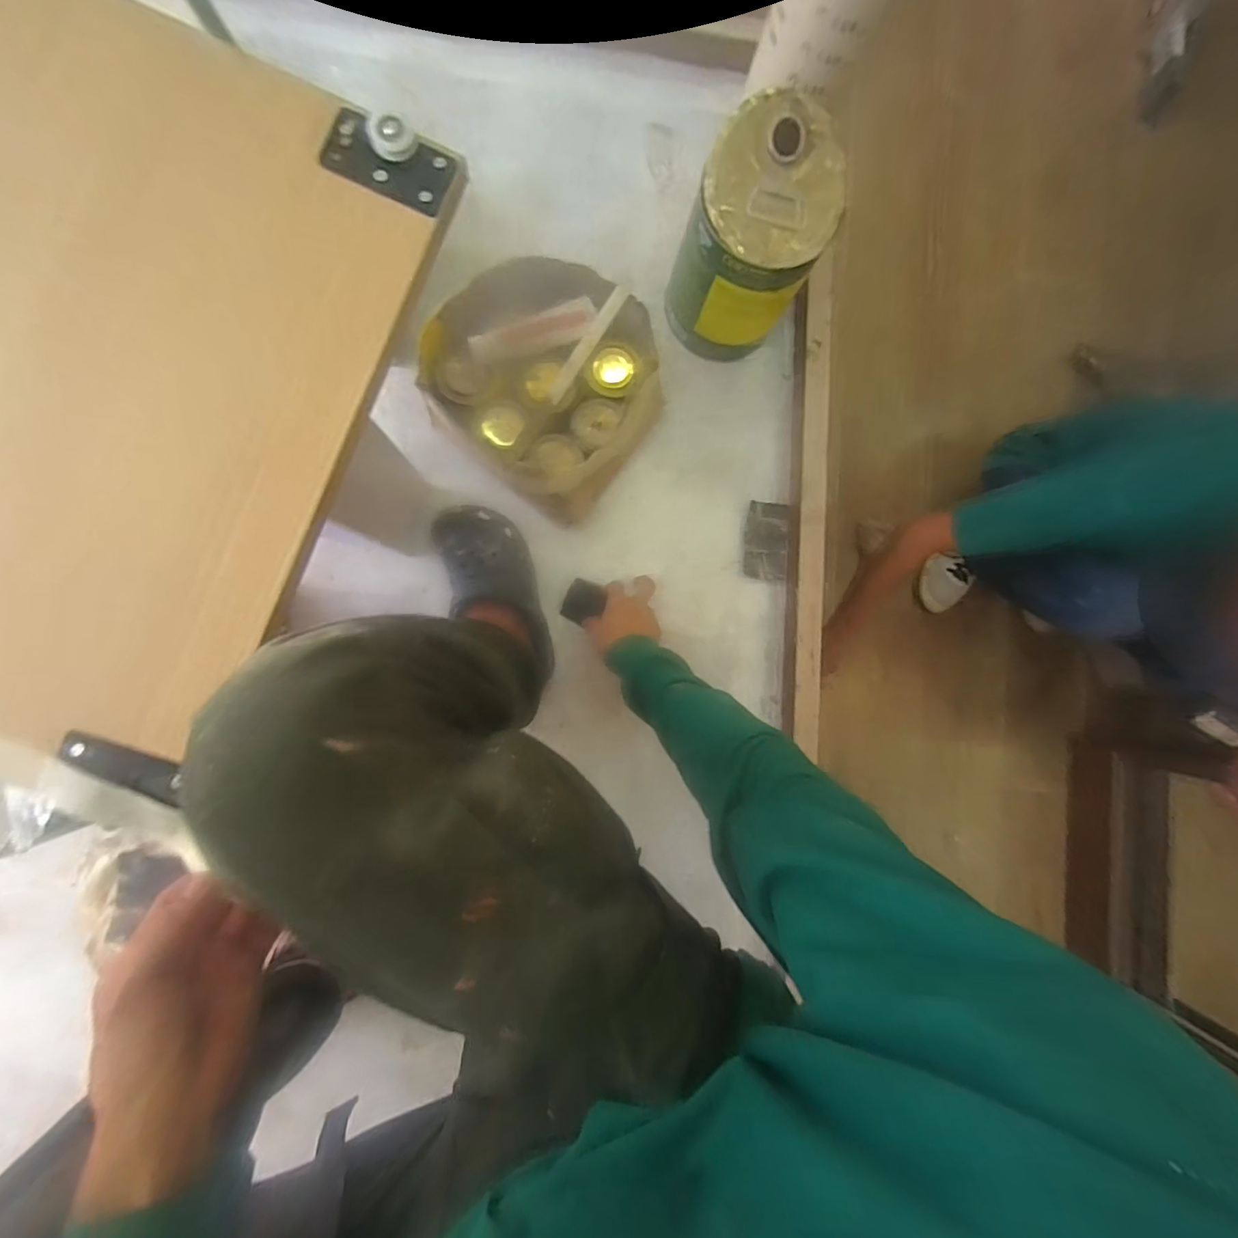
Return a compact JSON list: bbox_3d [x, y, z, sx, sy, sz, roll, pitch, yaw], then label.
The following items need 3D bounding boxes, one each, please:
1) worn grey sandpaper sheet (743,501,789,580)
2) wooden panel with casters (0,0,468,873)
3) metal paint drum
[{"bbox_3d":[0.214,-0.113,0.757,0.063,0.005,0.110,3,89,-9],"label":"worn grey sandpaper sheet"},{"bbox_3d":[-0.379,-0.160,0.336,0.414,0.043,0.512,20,86,-6],"label":"wooden panel with casters"},{"bbox_3d":[0.158,-0.449,0.644,0.155,0.231,0.155,0,88,-7],"label":"metal paint drum"}]

